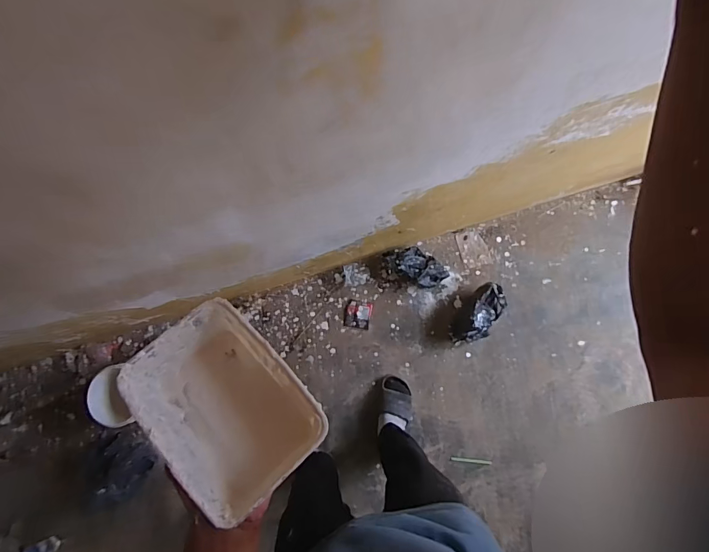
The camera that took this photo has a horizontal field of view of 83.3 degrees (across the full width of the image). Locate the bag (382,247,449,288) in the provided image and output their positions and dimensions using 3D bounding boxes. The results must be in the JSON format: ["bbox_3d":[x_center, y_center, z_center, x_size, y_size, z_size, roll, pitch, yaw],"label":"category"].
[{"bbox_3d":[0.205,-0.036,1.339,0.223,0.087,0.126,16,82,6],"label":"bag"}]

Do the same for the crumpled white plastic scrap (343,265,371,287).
[{"bbox_3d":[0.008,-0.004,1.379,0.088,0.011,0.073,-6,102,-6],"label":"crumpled white plastic scrap"}]

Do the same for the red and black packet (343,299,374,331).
[{"bbox_3d":[0.012,0.134,1.378,0.087,0.006,0.092,10,82,6],"label":"red and black packet"}]

